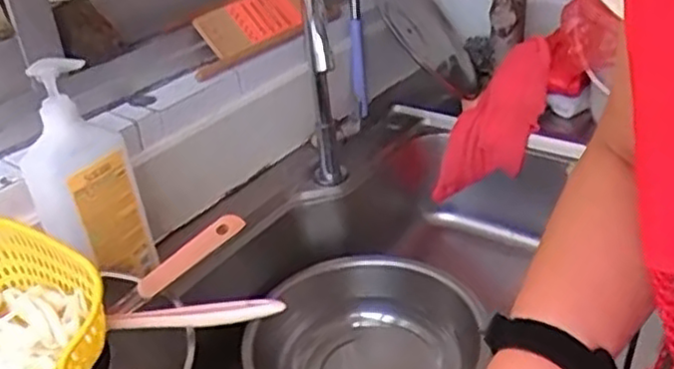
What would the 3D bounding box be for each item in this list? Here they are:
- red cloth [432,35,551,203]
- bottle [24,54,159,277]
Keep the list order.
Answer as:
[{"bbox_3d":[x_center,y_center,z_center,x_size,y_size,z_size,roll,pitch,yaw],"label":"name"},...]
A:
[{"bbox_3d":[0.267,-0.102,1.165,0.115,0.069,0.299,33,90,46],"label":"red cloth"},{"bbox_3d":[-0.282,-0.016,0.773,0.100,0.244,0.092,13,35,28],"label":"bottle"}]

